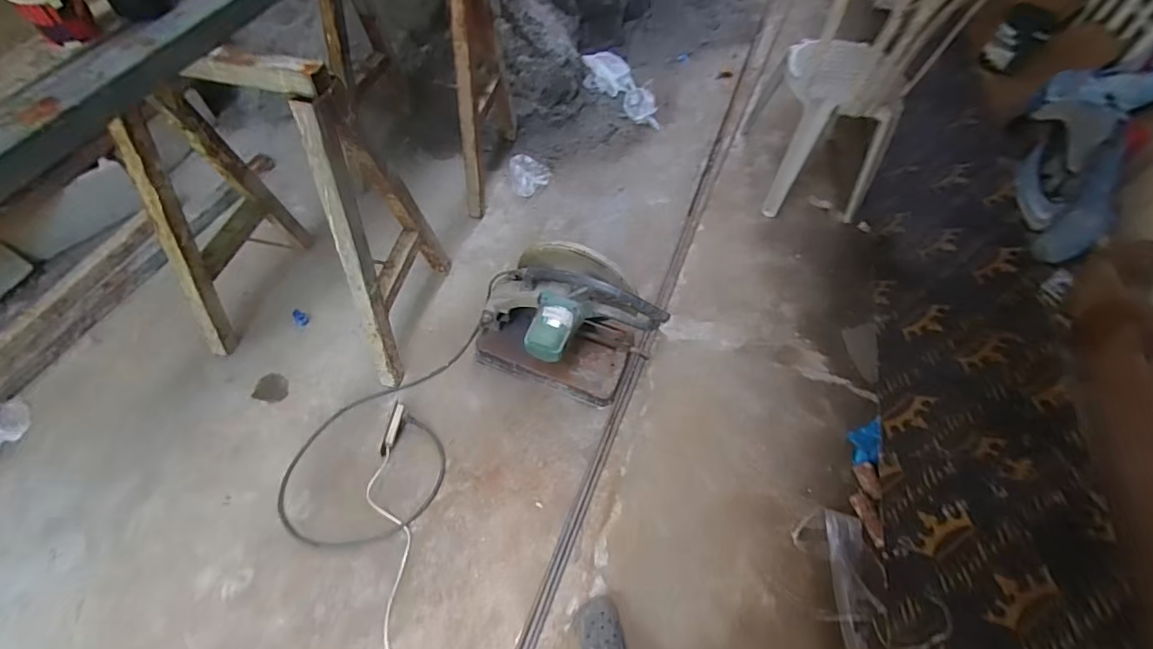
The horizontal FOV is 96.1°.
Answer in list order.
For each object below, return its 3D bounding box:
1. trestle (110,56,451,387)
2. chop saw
[{"bbox_3d":[-0.734,-0.280,1.280,0.544,0.789,0.425,11,57,5],"label":"trestle"},{"bbox_3d":[-0.038,0.004,1.453,0.476,0.364,0.256,18,58,9],"label":"chop saw"}]

